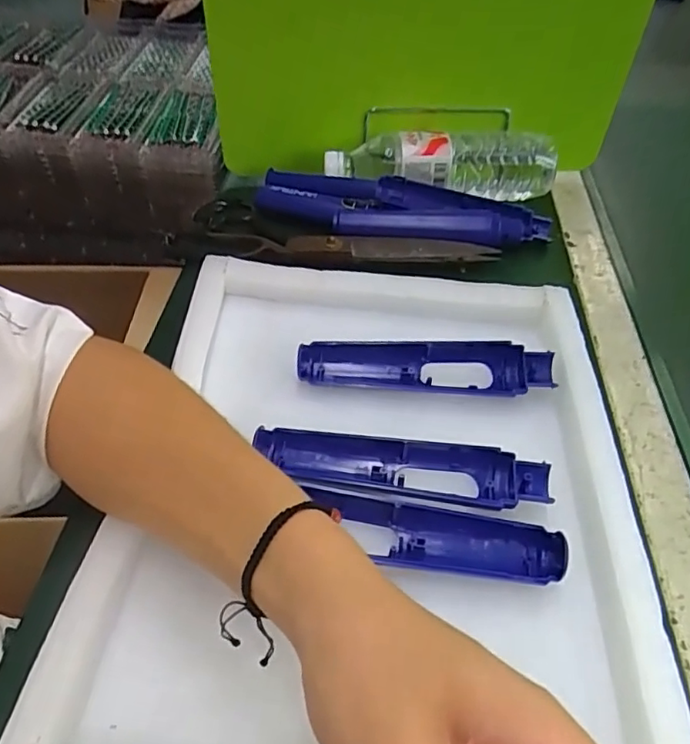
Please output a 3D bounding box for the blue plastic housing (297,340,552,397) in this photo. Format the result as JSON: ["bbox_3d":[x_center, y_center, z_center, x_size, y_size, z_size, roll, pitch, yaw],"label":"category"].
[{"bbox_3d":[0.054,-0.004,0.396,0.169,0.020,0.032,4,48,1],"label":"blue plastic housing"}]

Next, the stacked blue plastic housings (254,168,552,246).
[{"bbox_3d":[0.051,-0.153,0.542,0.273,0.033,0.070,8,48,5],"label":"stacked blue plastic housings"}]

